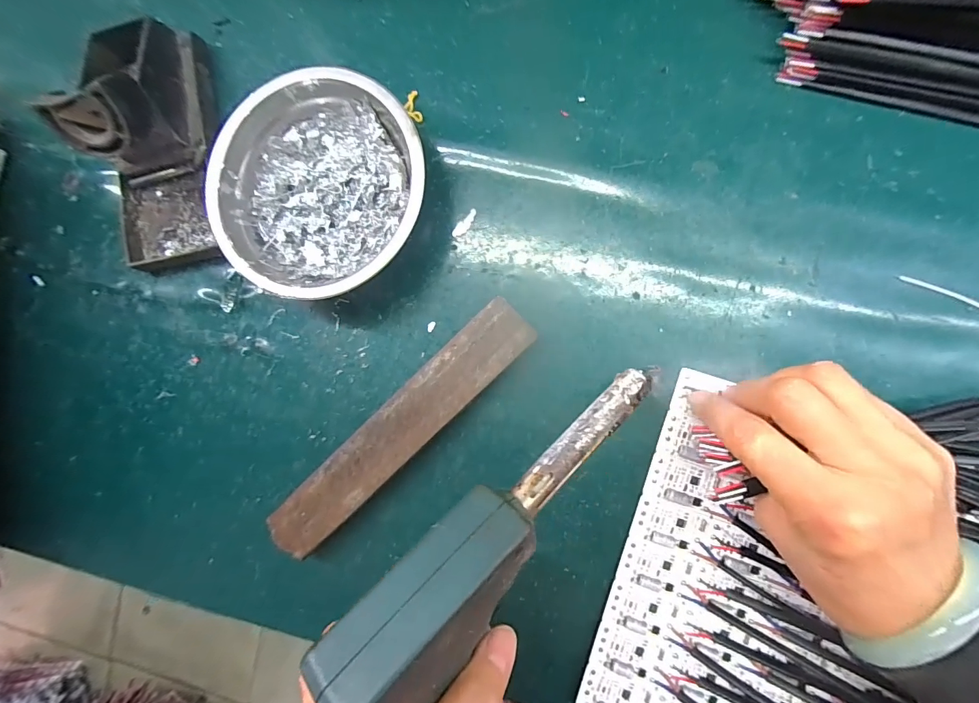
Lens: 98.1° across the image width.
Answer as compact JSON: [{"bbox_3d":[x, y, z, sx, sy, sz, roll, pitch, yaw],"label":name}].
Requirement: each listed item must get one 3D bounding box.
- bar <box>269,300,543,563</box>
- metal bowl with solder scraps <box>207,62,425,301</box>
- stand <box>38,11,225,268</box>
[{"bbox_3d":[-0.053,0.048,0.258,0.197,0.018,0.033,-44,84,5],"label":"bar"},{"bbox_3d":[-0.097,-0.095,0.255,0.124,0.040,0.124,0,89,8],"label":"metal bowl with solder scraps"},{"bbox_3d":[-0.216,-0.136,0.260,0.071,0.062,0.157,-2,89,8],"label":"stand"}]

